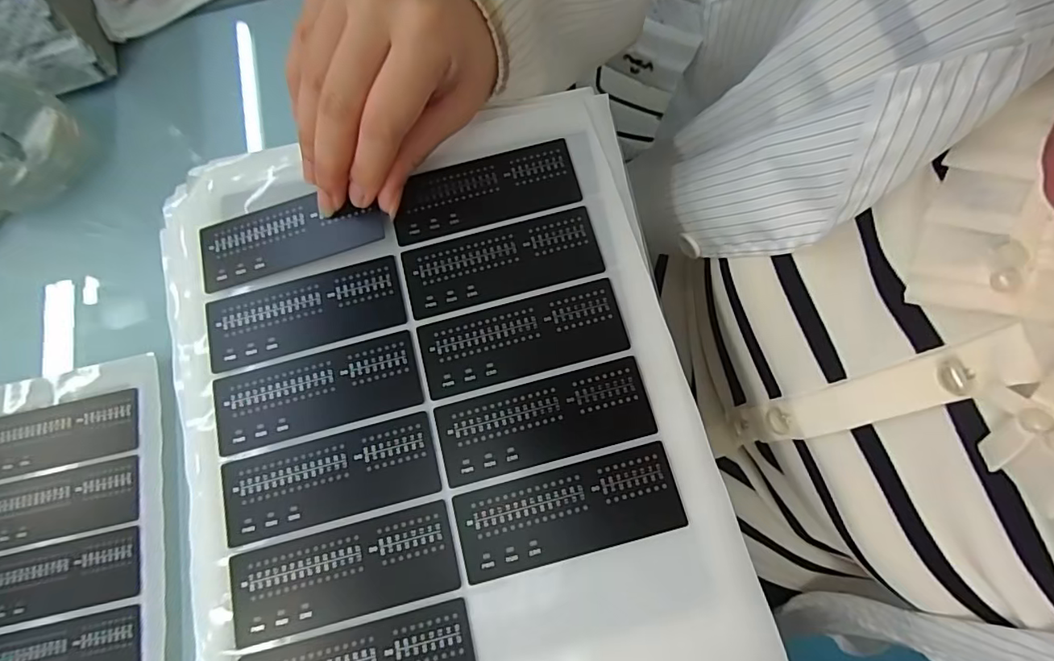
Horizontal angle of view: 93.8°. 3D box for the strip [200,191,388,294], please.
[{"bbox_3d":[-0.117,-0.049,0.244,0.092,0.004,0.036,-17,79,2],"label":"strip"}]

